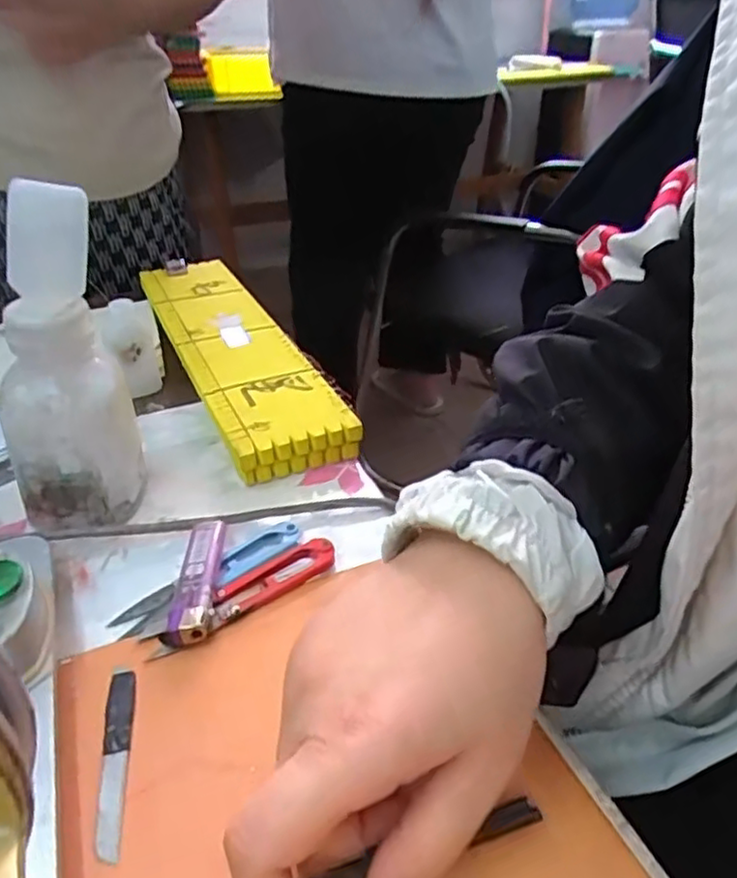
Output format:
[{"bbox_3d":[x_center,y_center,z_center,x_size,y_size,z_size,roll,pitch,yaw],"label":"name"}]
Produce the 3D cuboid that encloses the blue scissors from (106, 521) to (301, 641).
[{"bbox_3d":[-0.079,0.069,0.344,0.101,0.011,0.023,-22,40,-31],"label":"blue scissors"}]

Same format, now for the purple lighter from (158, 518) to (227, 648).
[{"bbox_3d":[-0.084,0.068,0.332,0.022,0.014,0.077,-2,33,-4],"label":"purple lighter"}]

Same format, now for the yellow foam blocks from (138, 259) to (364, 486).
[{"bbox_3d":[-0.108,-0.071,0.530,0.080,0.032,0.320,-15,36,-22],"label":"yellow foam blocks"}]

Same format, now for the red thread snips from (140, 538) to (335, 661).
[{"bbox_3d":[-0.061,0.073,0.328,0.098,0.009,0.023,-23,40,-31],"label":"red thread snips"}]

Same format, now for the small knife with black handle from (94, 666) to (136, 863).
[{"bbox_3d":[-0.098,0.121,0.264,0.012,0.005,0.080,-7,34,-12],"label":"small knife with black handle"}]

